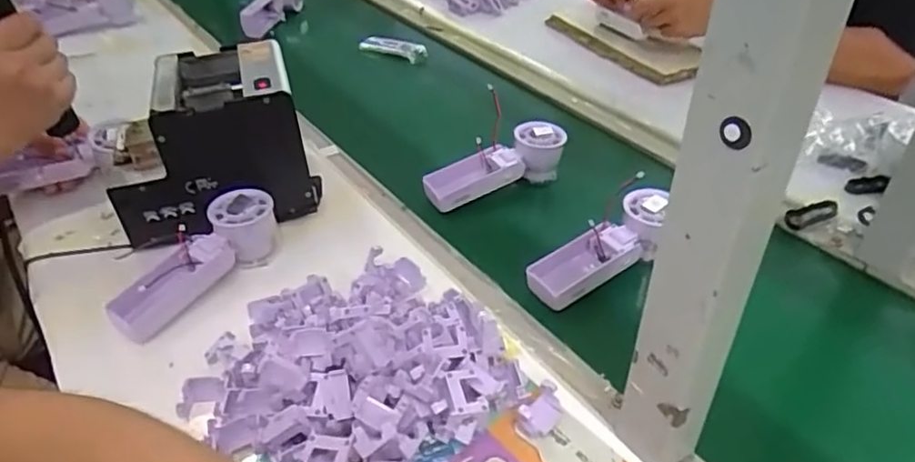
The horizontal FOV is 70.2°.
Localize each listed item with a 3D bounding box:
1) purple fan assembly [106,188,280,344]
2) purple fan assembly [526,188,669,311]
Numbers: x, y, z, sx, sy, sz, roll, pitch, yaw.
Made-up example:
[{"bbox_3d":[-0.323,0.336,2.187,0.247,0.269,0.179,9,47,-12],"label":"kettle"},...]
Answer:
[{"bbox_3d":[-0.236,0.025,0.589,0.057,0.050,0.164,23,44,25],"label":"purple fan assembly"},{"bbox_3d":[0.139,0.020,0.612,0.157,0.039,0.057,-35,50,-12],"label":"purple fan assembly"}]

